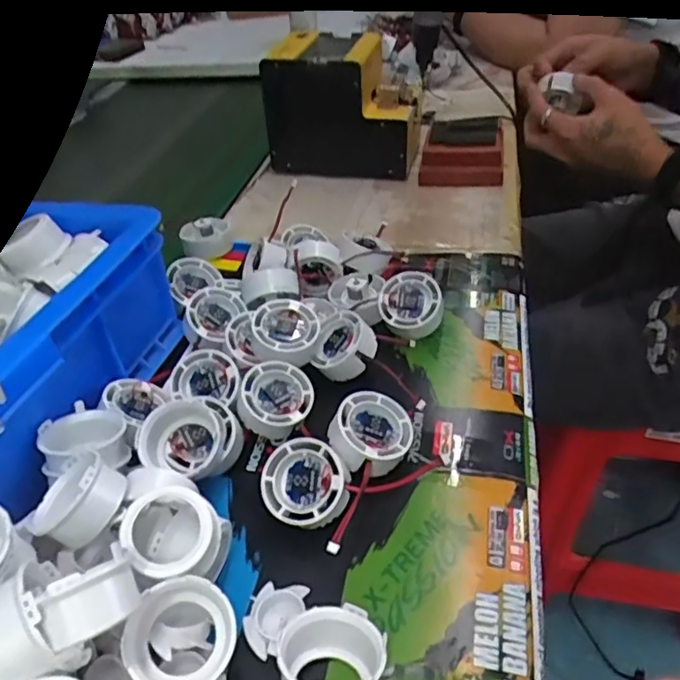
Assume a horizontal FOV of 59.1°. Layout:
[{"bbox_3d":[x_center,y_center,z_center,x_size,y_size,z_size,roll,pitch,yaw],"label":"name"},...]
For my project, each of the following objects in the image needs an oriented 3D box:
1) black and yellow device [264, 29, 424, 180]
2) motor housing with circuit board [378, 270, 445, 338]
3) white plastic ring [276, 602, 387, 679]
[{"bbox_3d":[0.008,-0.302,0.767,0.184,0.141,0.131,6,43,12],"label":"black and yellow device"},{"bbox_3d":[0.063,-0.030,0.529,0.055,0.029,0.054,-3,74,11],"label":"motor housing with circuit board"},{"bbox_3d":[-0.004,0.165,0.313,0.054,0.023,0.052,-17,41,-14],"label":"white plastic ring"}]

